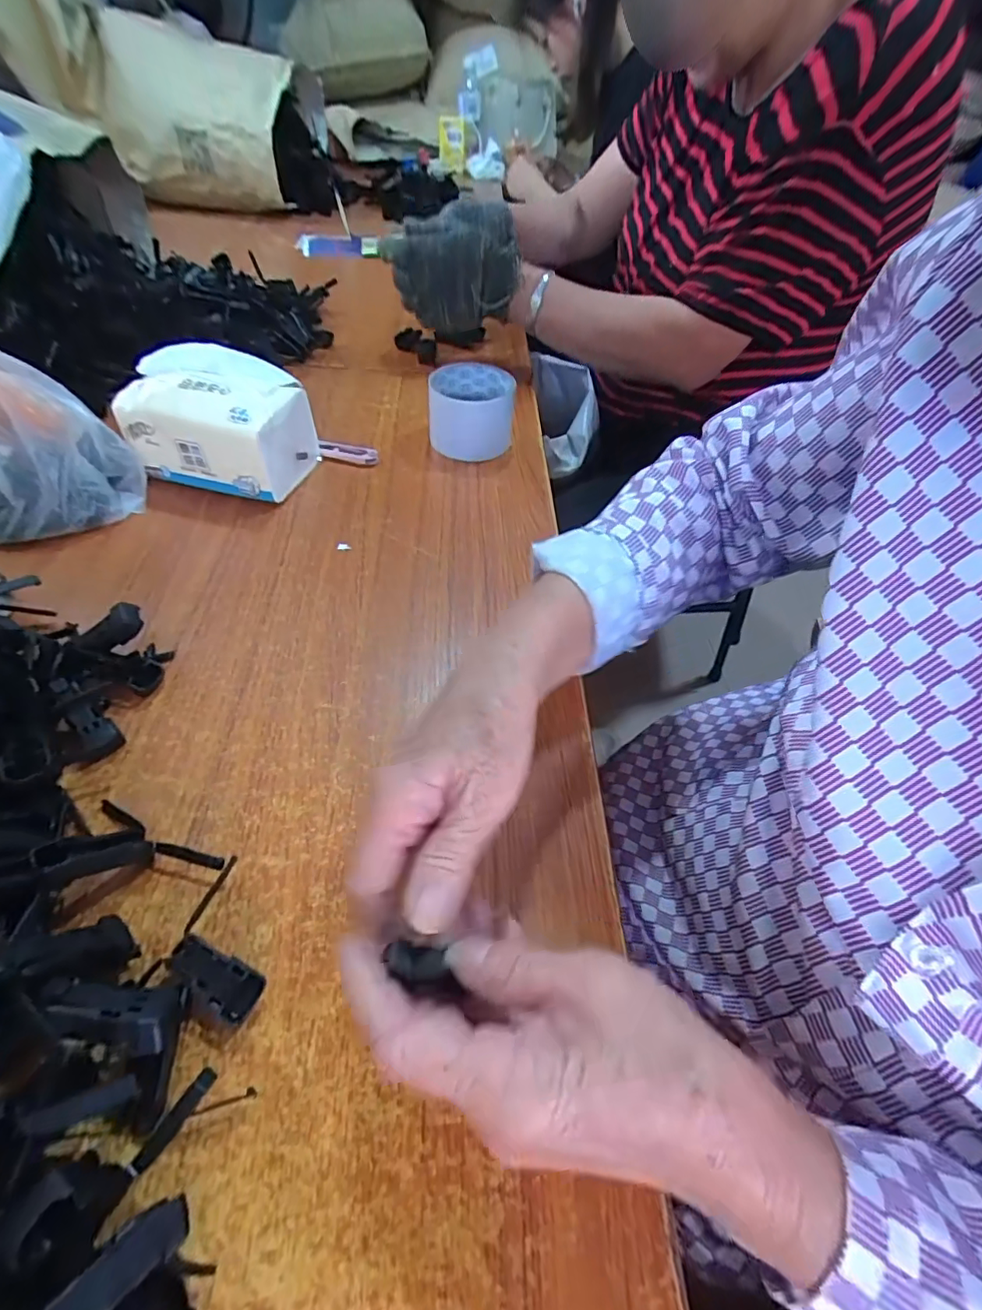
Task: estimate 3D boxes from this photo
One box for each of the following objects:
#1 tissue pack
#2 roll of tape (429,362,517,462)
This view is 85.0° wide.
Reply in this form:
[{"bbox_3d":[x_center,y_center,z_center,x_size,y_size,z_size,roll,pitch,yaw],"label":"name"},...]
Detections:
[{"bbox_3d":[-0.236,-0.206,0.475,0.132,0.094,0.100,13,50,4],"label":"tissue pack"},{"bbox_3d":[-0.022,-0.251,0.549,0.081,0.064,0.079,-5,51,-10],"label":"roll of tape"}]

